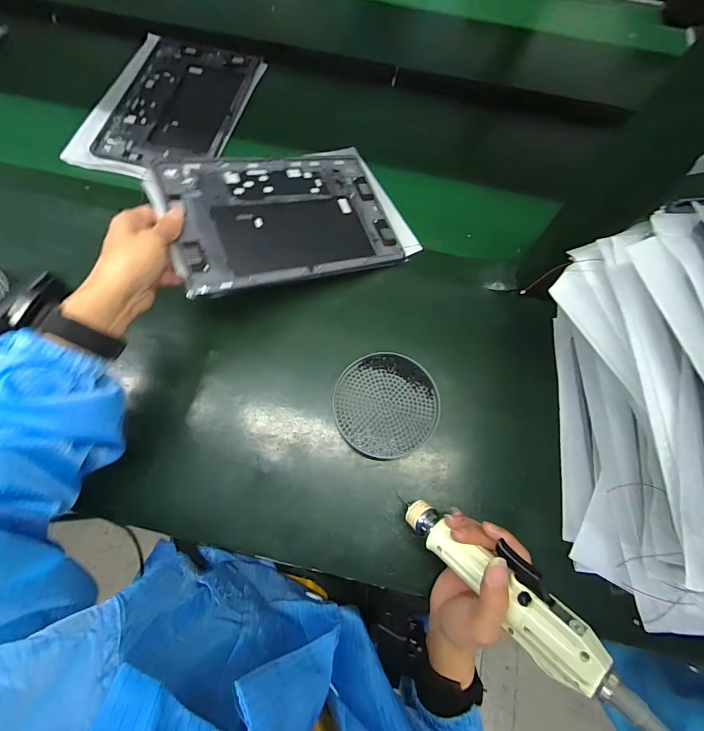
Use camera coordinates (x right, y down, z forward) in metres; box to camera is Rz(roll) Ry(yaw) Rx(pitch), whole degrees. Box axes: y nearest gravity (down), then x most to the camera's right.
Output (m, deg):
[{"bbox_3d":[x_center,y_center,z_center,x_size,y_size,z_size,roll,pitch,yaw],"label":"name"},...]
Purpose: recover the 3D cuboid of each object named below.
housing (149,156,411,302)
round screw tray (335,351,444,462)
[{"bbox_3d":[-0.076,-0.174,0.432,0.260,0.012,0.168,-17,77,-26],"label":"housing"},{"bbox_3d":[0.038,0.042,0.405,0.111,0.012,0.110,1,70,-2],"label":"round screw tray"}]

